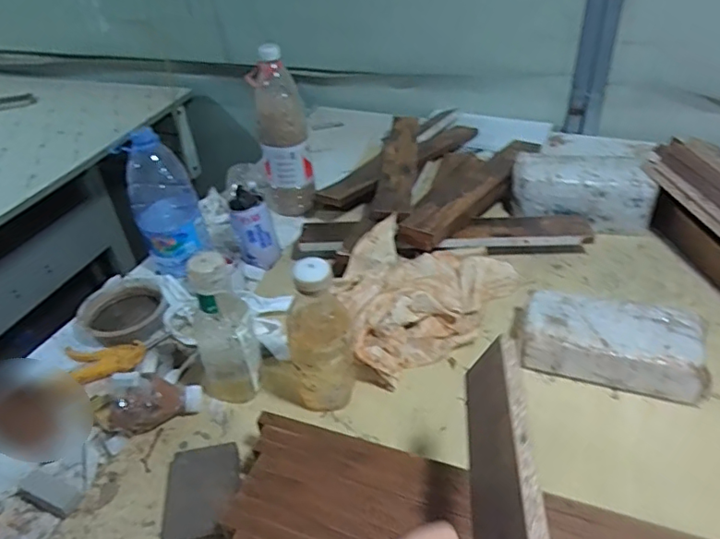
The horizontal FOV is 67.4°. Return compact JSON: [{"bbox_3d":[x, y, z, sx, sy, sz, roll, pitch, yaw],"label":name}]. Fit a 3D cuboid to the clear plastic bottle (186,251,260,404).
[{"bbox_3d":[-0.167,0.069,0.643,0.074,0.200,0.070,-20,41,-17],"label":"clear plastic bottle"}]

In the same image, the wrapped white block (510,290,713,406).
[{"bbox_3d":[0.308,0.093,0.679,0.216,0.068,0.113,7,40,16],"label":"wrapped white block"}]

